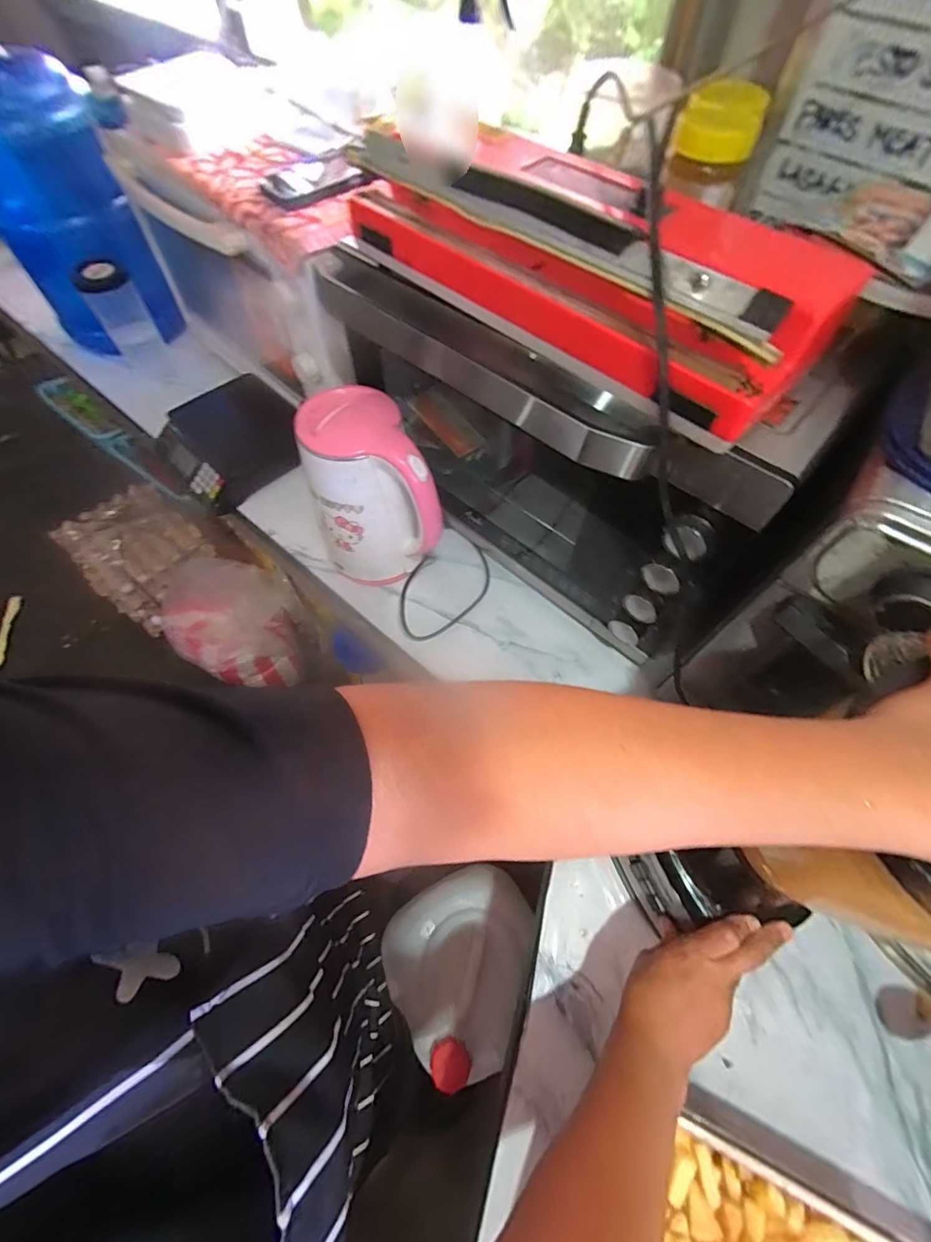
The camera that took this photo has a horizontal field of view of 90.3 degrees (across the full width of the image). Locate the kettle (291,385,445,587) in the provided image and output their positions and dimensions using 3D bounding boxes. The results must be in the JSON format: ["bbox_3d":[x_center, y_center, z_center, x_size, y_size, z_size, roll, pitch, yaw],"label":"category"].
[{"bbox_3d":[-0.127,-0.162,0.626,0.160,0.235,0.145,-16,62,-10],"label":"kettle"}]

